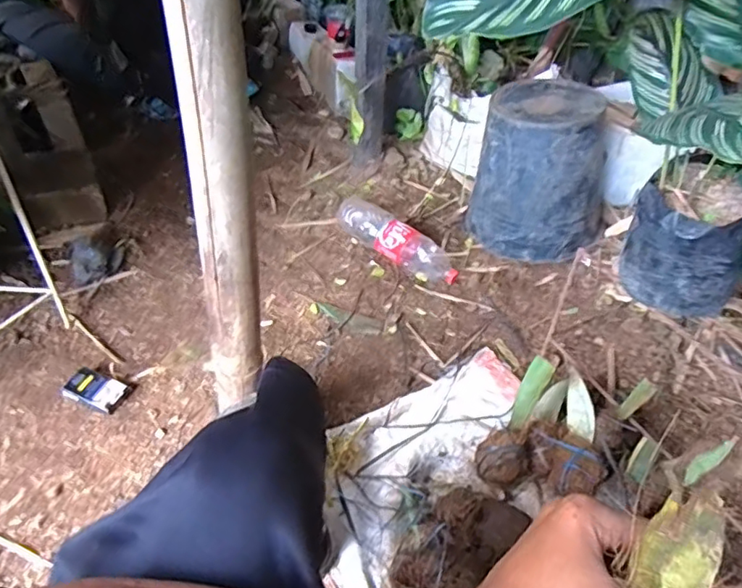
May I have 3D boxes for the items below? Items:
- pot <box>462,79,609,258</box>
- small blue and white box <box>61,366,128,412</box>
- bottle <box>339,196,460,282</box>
[{"bbox_3d":[0.388,-0.266,1.262,0.290,0.314,0.275,3,46,-3],"label":"pot"},{"bbox_3d":[-0.459,0.159,0.943,0.094,0.019,0.057,18,47,11],"label":"small blue and white box"},{"bbox_3d":[0.057,-0.121,1.280,0.328,0.075,0.089,34,52,24],"label":"bottle"}]

